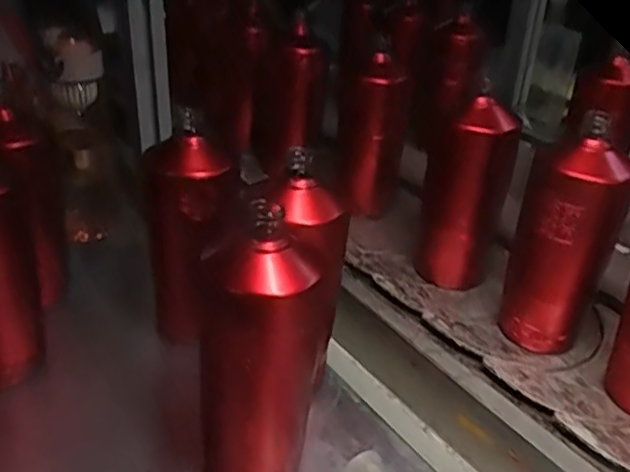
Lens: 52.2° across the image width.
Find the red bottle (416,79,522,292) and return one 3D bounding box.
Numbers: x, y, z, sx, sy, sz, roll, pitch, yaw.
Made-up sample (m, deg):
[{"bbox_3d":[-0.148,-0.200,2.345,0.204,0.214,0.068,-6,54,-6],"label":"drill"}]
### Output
[{"bbox_3d":[0.150,-0.042,0.656,0.077,0.181,0.061,-14,33,-28],"label":"red bottle"}]

